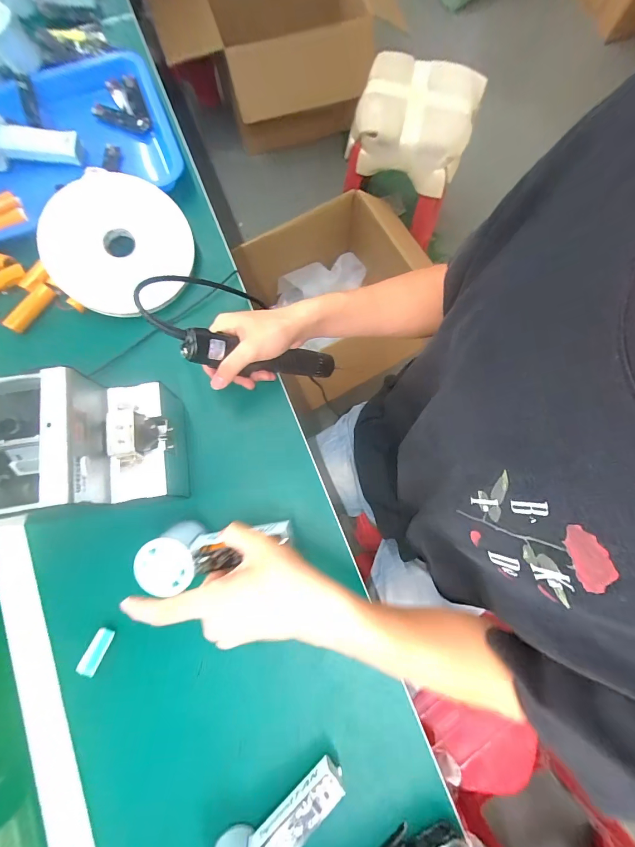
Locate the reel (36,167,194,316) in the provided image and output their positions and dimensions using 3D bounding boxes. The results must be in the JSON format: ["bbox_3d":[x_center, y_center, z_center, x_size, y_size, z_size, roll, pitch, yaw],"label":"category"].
[{"bbox_3d":[-0.259,-0.231,0.473,0.173,0.025,0.173,-1,93,-15],"label":"reel"}]

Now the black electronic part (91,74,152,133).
[{"bbox_3d":[-0.298,-0.477,0.542,0.075,0.014,0.091,-19,78,-5],"label":"black electronic part"}]

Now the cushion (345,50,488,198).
[{"bbox_3d":[0.264,-0.832,0.987,0.309,0.145,0.328,20,77,4],"label":"cushion"}]

